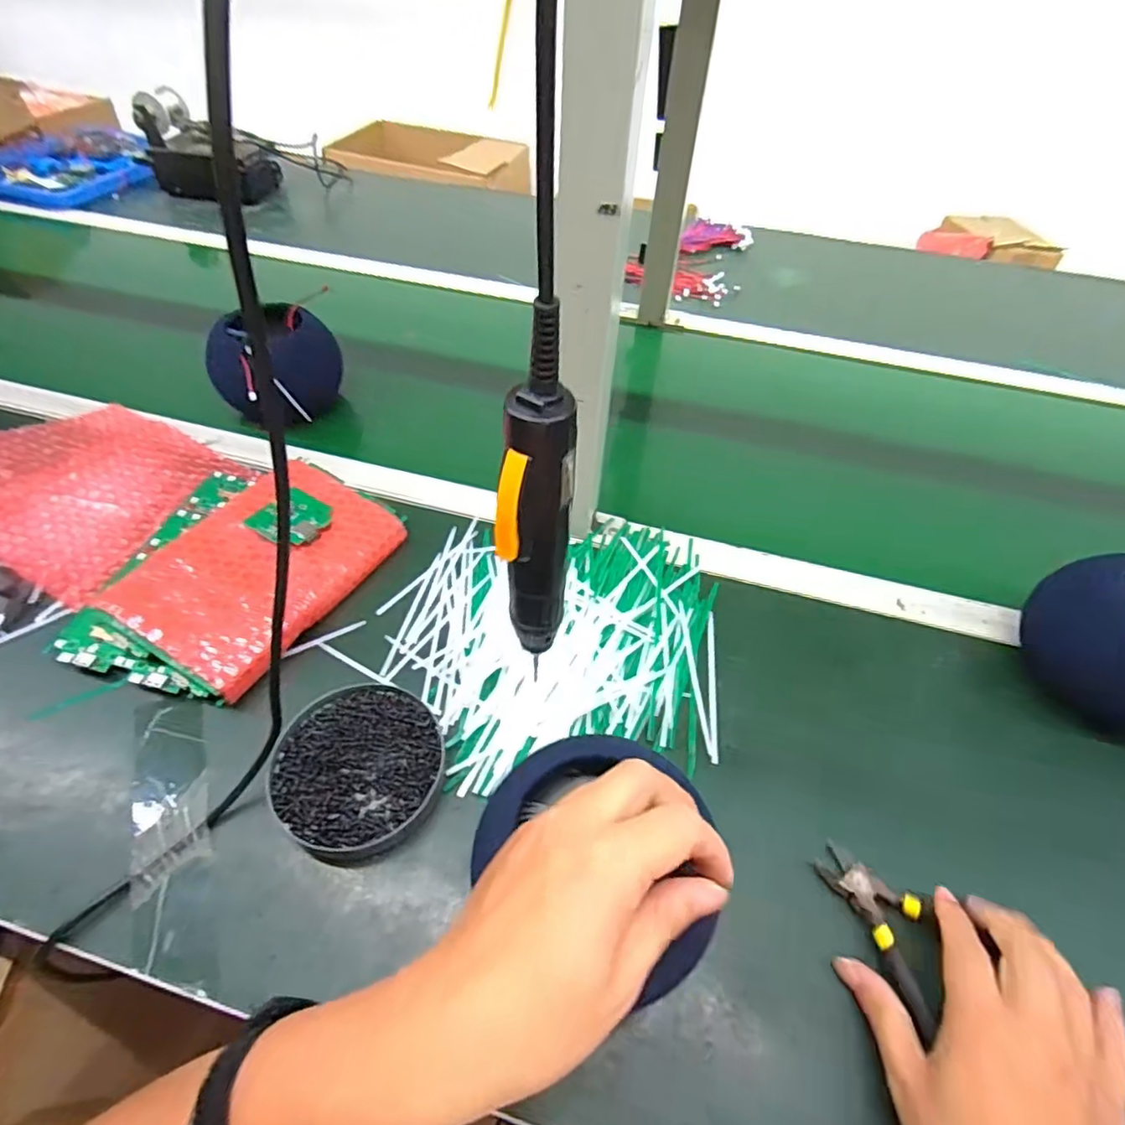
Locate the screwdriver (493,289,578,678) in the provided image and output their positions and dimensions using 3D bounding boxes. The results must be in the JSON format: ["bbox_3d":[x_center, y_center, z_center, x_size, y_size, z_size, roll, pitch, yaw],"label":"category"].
[{"bbox_3d":[-0.013,-0.016,0.300,0.031,0.216,0.036,7,49,3],"label":"screwdriver"}]

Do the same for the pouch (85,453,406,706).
[{"bbox_3d":[-0.247,0.004,0.506,0.133,0.046,0.200,22,52,15],"label":"pouch"}]

